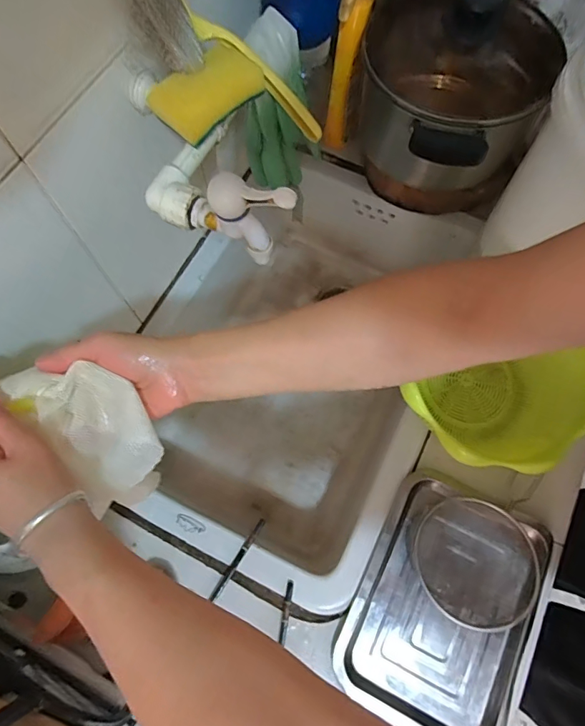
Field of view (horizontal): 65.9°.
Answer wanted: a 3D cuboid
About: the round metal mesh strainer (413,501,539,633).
[{"bbox_3d":[0.205,0.223,0.510,0.133,0.033,0.130,0,70,0],"label":"round metal mesh strainer"}]

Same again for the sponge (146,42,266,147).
[{"bbox_3d":[-0.076,-0.251,0.412,0.099,0.031,0.056,-38,74,-13],"label":"sponge"}]

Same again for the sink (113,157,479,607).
[{"bbox_3d":[0.004,0.007,0.699,0.377,0.193,0.568,22,71,8],"label":"sink"}]

